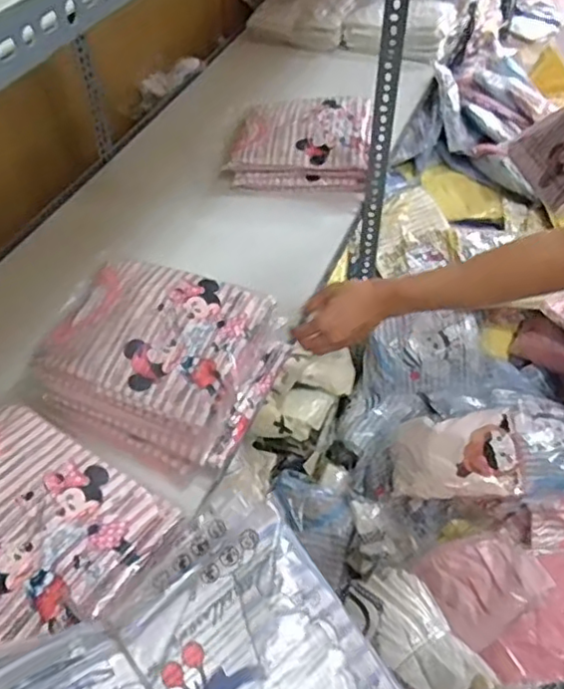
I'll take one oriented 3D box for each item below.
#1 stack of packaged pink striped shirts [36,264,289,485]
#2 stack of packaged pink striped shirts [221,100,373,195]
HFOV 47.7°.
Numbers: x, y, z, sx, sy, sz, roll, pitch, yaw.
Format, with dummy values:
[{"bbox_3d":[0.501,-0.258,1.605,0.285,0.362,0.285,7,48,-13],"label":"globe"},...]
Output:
[{"bbox_3d":[-0.180,0.023,0.927,0.295,0.147,0.232,18,51,17],"label":"stack of packaged pink striped shirts"},{"bbox_3d":[0.047,-0.414,1.338,0.296,0.120,0.207,6,49,7],"label":"stack of packaged pink striped shirts"}]

